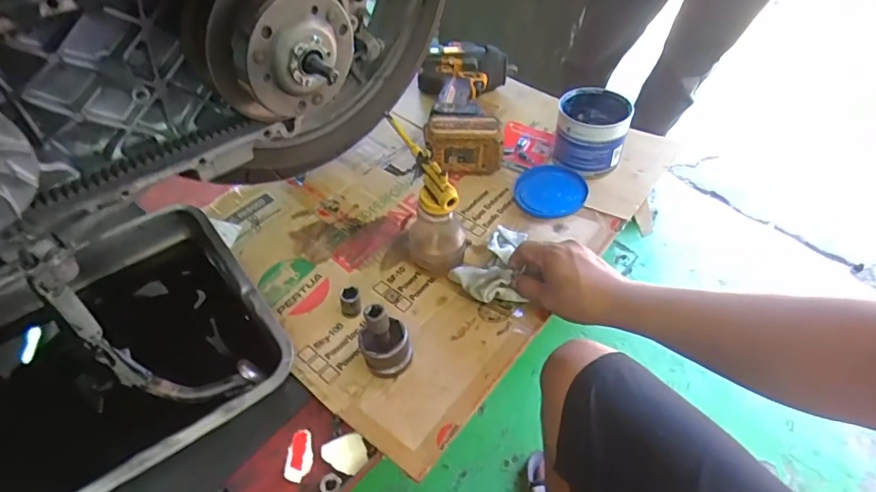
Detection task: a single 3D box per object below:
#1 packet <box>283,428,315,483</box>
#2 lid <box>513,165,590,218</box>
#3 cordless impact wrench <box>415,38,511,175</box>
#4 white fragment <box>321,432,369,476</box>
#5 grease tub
[{"bbox_3d":[-0.135,0.205,0.474,0.026,0.005,0.047,4,52,2],"label":"packet"},{"bbox_3d":[0.160,-0.078,0.686,0.094,0.014,0.098,1,52,-1],"label":"lid"},{"bbox_3d":[0.036,-0.226,0.767,0.136,0.076,0.244,4,52,2],"label":"cordless impact wrench"},{"bbox_3d":[-0.091,0.209,0.480,0.040,0.011,0.035,-19,55,-16],"label":"white fragment"},{"bbox_3d":[0.219,-0.167,0.704,0.101,0.084,0.093,11,52,7],"label":"grease tub"}]

